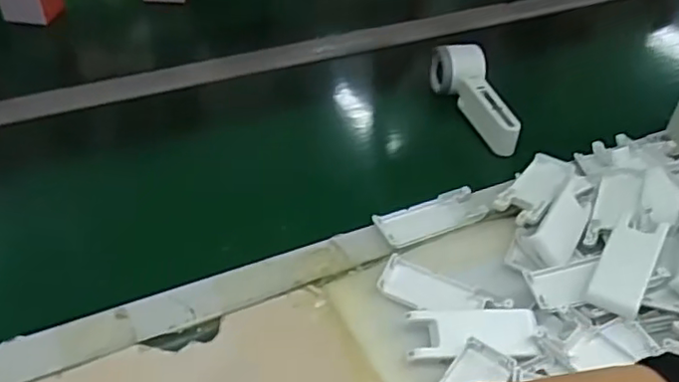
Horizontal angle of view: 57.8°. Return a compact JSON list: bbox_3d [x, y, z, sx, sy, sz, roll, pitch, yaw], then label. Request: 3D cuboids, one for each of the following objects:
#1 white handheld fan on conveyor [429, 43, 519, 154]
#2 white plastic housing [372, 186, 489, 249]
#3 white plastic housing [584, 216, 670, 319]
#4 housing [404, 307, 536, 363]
[{"bbox_3d":[0.150,-0.107,0.694,0.055,0.052,0.149,-5,42,-9],"label":"white handheld fan on conveyor"},{"bbox_3d":[0.086,0.026,0.584,0.105,0.014,0.041,-18,46,-23],"label":"white plastic housing"},{"bbox_3d":[0.232,0.060,0.496,0.039,0.033,0.091,25,46,22],"label":"white plastic housing"},{"bbox_3d":[0.103,0.110,0.473,0.099,0.009,0.042,0,42,-5],"label":"housing"}]

